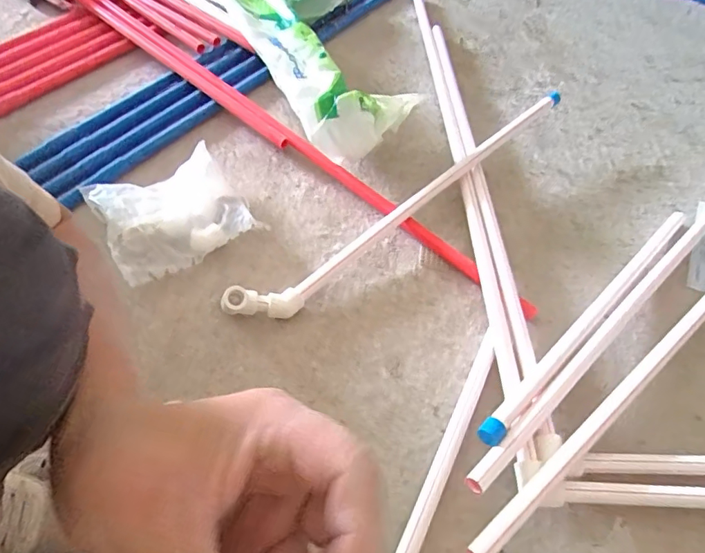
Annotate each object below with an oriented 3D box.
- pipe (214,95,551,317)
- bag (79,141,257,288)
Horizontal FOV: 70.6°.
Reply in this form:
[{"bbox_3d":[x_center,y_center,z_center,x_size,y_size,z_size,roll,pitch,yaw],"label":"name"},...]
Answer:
[{"bbox_3d":[0.106,-0.113,0.748,0.663,0.070,0.072,-31,61,-24],"label":"pipe"},{"bbox_3d":[-0.257,-0.088,0.715,0.191,0.052,0.180,-26,60,-22],"label":"bag"}]

